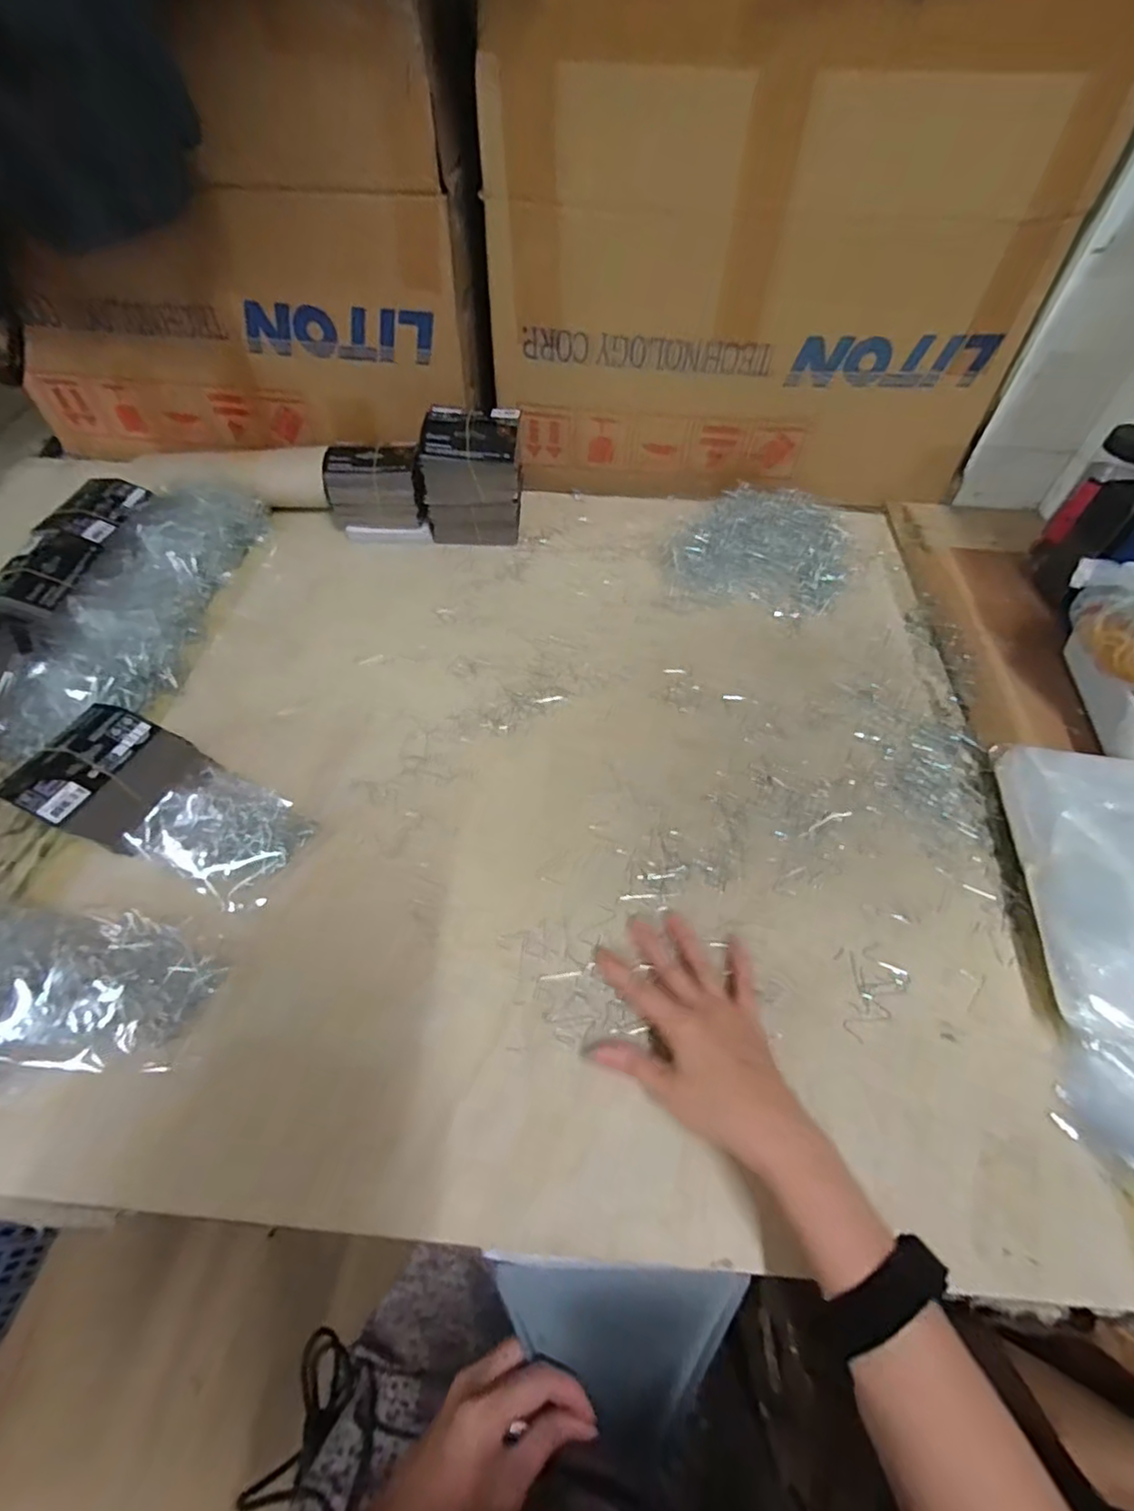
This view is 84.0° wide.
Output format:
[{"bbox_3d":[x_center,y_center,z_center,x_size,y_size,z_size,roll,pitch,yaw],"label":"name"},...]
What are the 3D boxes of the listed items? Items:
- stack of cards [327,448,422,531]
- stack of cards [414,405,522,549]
[{"bbox_3d":[-0.224,-0.307,0.742,0.111,0.091,0.051,5,54,1],"label":"stack of cards"},{"bbox_3d":[-0.108,-0.308,0.714,0.106,0.146,0.066,-5,54,-6],"label":"stack of cards"}]

